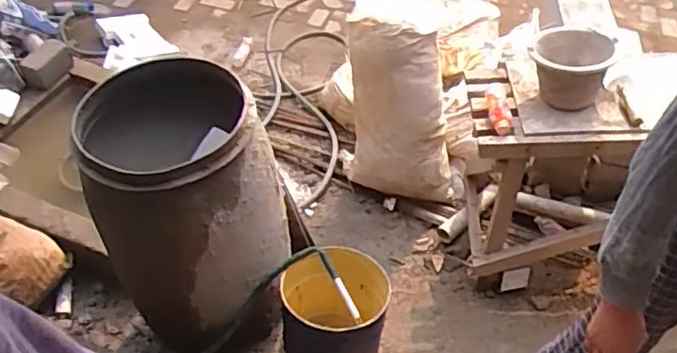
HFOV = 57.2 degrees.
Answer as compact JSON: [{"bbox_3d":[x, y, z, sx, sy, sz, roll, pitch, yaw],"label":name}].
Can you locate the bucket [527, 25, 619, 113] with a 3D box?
[{"bbox_3d":[0.674,-0.317,1.820,0.226,0.202,0.210,2,44,-2],"label":"bucket"}]

